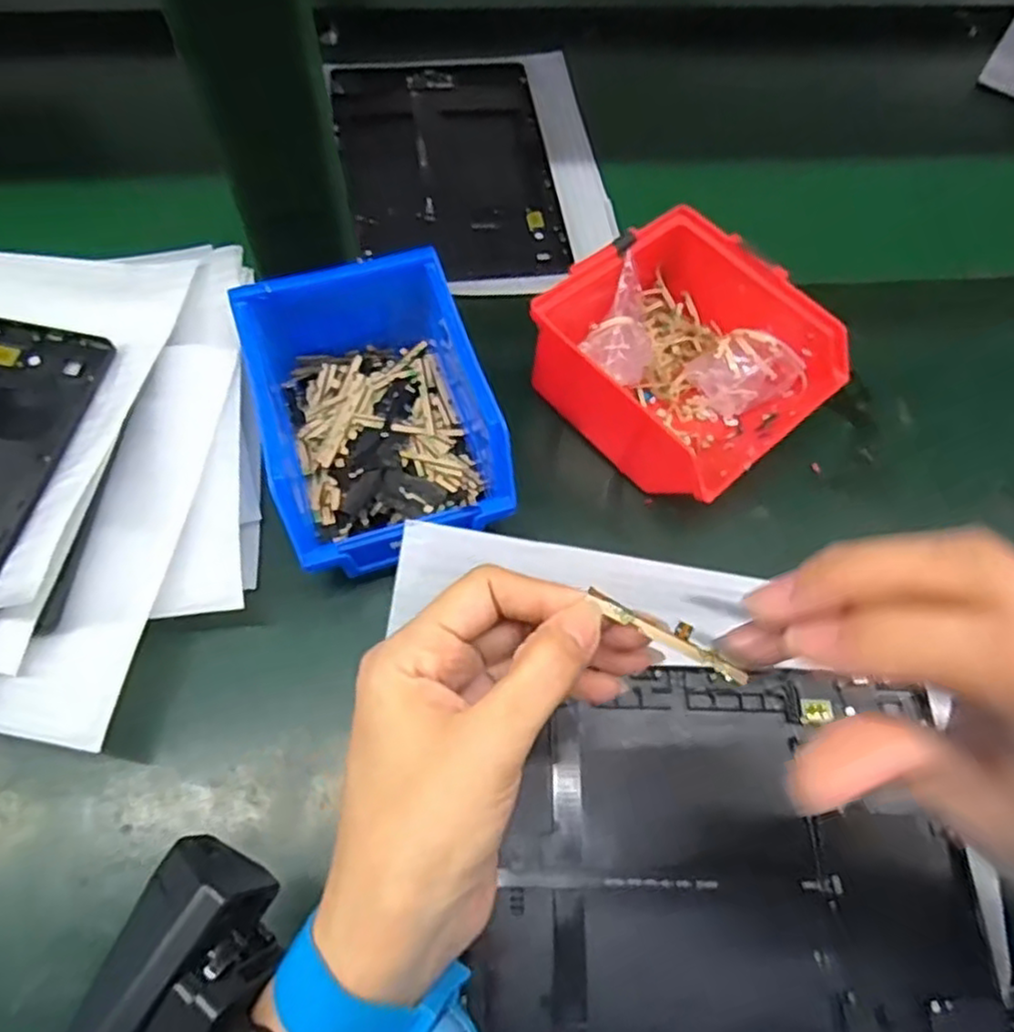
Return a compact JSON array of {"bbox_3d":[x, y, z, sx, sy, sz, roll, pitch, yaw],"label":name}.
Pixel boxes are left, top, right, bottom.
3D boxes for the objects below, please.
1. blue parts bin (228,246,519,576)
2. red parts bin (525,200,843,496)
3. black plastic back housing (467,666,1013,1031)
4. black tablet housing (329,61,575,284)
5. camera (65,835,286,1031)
[{"bbox_3d":[-0.067,-0.049,0.358,0.103,0.073,0.140,-16,64,-12],"label":"blue parts bin"},{"bbox_3d":[0.095,-0.082,0.387,0.117,0.072,0.132,-38,70,-21],"label":"red parts bin"},{"bbox_3d":[0.095,0.147,0.304,0.202,0.014,0.156,3,62,-2],"label":"black plastic back housing"},{"bbox_3d":[-0.045,-0.259,0.516,0.149,0.006,0.238,-7,62,-7],"label":"black tablet housing"},{"bbox_3d":[-0.096,0.133,0.199,0.042,0.028,0.071,27,64,10],"label":"camera"}]

